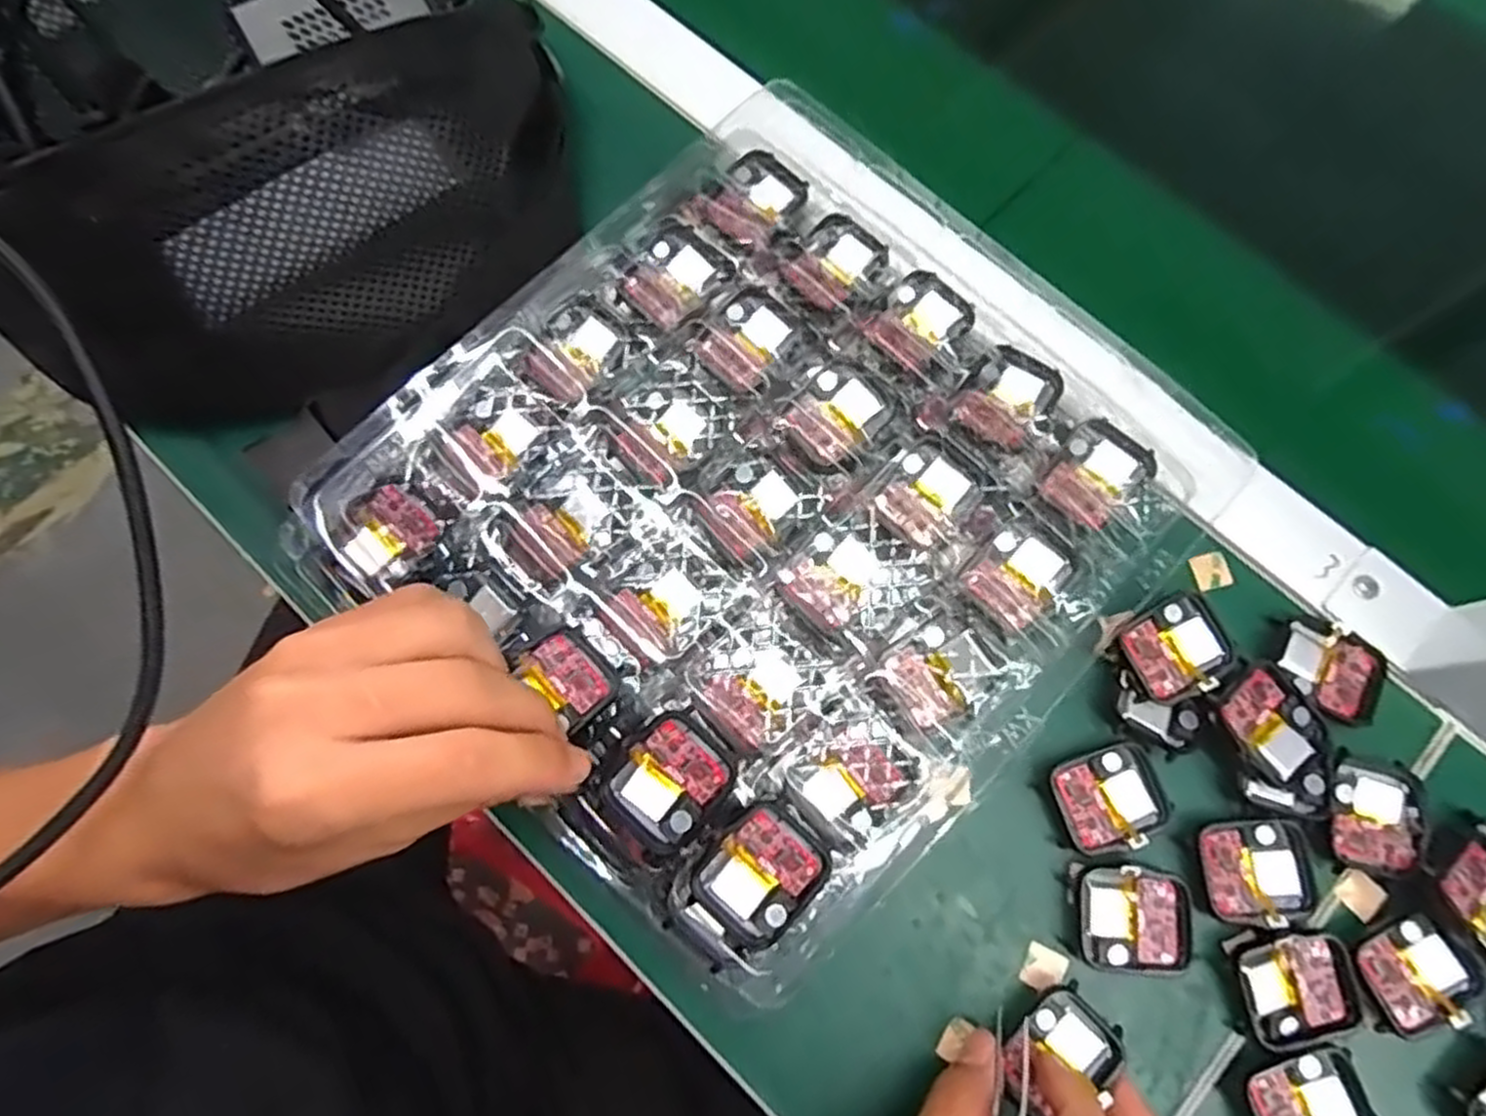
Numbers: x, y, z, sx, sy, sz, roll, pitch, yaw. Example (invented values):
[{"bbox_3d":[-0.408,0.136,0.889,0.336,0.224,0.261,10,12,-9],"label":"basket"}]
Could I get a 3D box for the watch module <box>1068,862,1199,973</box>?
[{"bbox_3d":[0.151,0.137,0.298,0.045,0.007,0.037,2,75,-1],"label":"watch module"}]

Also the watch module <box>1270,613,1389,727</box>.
[{"bbox_3d":[0.245,0.046,0.326,0.041,0.005,0.038,22,76,5],"label":"watch module"}]

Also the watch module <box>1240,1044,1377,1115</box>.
[{"bbox_3d":[0.207,0.202,0.287,0.047,0.010,0.037,-20,76,-6],"label":"watch module"}]

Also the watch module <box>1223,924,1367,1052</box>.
[{"bbox_3d":[0.208,0.161,0.291,0.045,0.005,0.036,-19,76,-6],"label":"watch module"}]

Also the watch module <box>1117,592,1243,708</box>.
[{"bbox_3d":[0.177,0.037,0.320,0.042,0.010,0.036,-31,78,-9],"label":"watch module"}]

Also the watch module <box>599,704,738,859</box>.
[{"bbox_3d":[-0.026,0.079,0.278,0.036,0.010,0.047,43,78,10],"label":"watch module"}]

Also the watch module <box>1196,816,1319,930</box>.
[{"bbox_3d":[0.200,0.121,0.303,0.039,0.008,0.038,-3,75,-2],"label":"watch module"}]

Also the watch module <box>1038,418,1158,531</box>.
[{"bbox_3d":[0.147,-0.035,0.324,0.034,0.014,0.038,40,78,9],"label":"watch module"}]

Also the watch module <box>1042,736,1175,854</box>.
[{"bbox_3d":[0.147,0.095,0.310,0.042,0.006,0.036,-22,76,-7],"label":"watch module"}]

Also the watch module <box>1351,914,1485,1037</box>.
[{"bbox_3d":[0.255,0.158,0.294,0.037,0.011,0.036,-30,77,-8],"label":"watch module"}]

